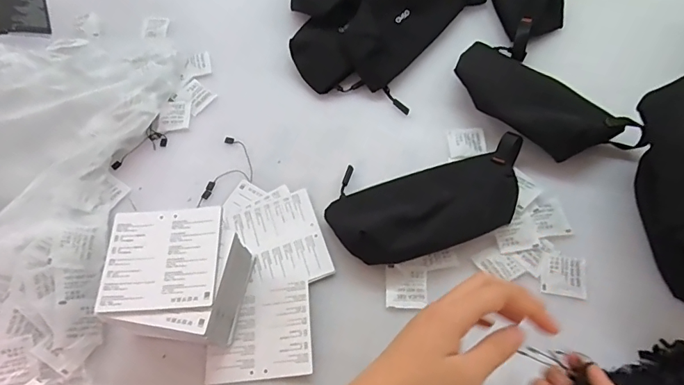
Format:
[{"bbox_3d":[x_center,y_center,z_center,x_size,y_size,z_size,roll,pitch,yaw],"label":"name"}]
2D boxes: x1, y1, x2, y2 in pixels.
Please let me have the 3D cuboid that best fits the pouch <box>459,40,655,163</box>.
[{"bbox_3d":[0.215,-0.108,0.490,0.112,0.043,0.205,-35,66,-13],"label":"pouch"}]

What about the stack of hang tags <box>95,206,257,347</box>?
[{"bbox_3d":[-0.153,0.078,0.403,0.114,0.071,0.110,9,64,9],"label":"stack of hang tags"}]

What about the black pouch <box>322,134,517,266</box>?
[{"bbox_3d":[0.093,0.006,0.440,0.214,0.044,0.113,-12,63,-2],"label":"black pouch"}]

